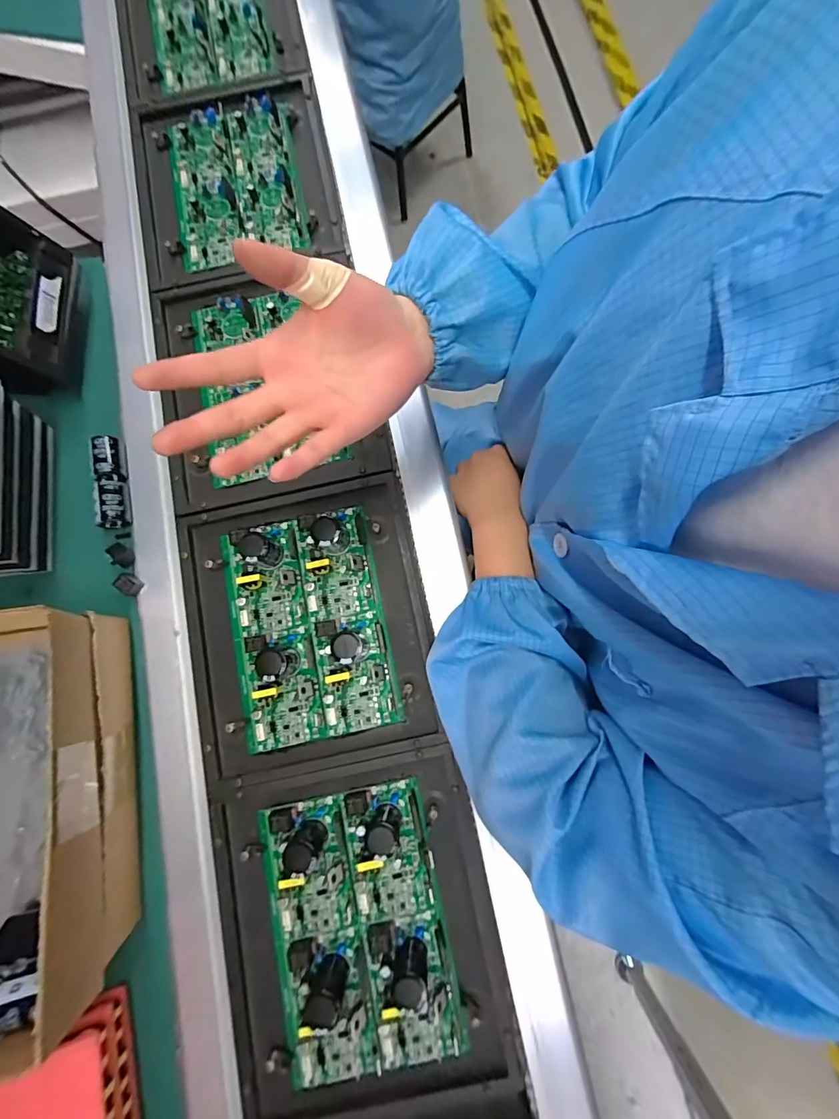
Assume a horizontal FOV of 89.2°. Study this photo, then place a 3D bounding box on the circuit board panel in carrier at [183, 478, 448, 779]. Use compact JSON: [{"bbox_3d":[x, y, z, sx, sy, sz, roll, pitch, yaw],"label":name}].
[{"bbox_3d":[-0.110,0.056,0.410,0.229,0.038,0.265,-12,80,0],"label":"circuit board panel in carrier"}]

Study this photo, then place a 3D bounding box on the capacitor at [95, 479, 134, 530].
[{"bbox_3d":[-0.313,-0.058,0.436,0.026,0.025,0.048,-7,80,1],"label":"capacitor"}]

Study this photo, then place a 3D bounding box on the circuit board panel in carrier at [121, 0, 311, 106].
[{"bbox_3d":[-0.282,-0.728,0.570,0.225,0.022,0.256,-13,80,0],"label":"circuit board panel in carrier"}]

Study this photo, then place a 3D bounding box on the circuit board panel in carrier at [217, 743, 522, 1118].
[{"bbox_3d":[-0.051,0.327,0.362,0.231,0.039,0.274,-12,80,0],"label":"circuit board panel in carrier"}]

